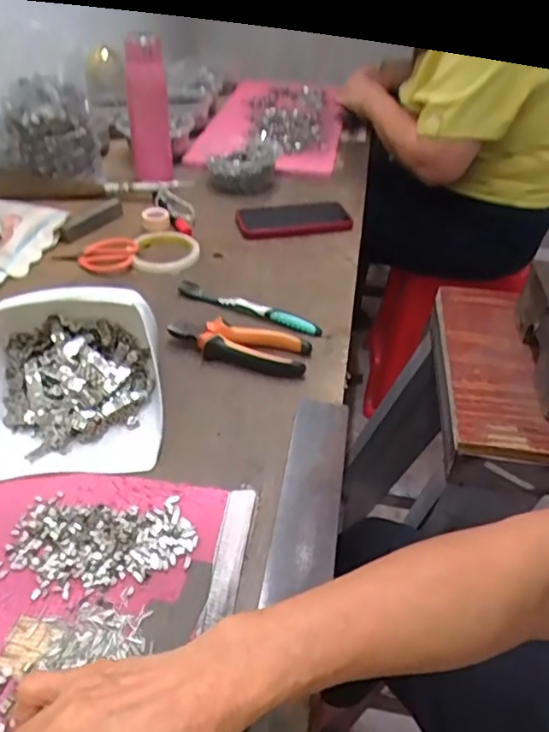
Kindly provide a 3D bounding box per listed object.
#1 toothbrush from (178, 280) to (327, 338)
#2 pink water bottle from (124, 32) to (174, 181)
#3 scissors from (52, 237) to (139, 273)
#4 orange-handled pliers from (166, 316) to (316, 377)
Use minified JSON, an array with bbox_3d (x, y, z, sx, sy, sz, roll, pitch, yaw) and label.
[{"bbox_3d":[-0.032,-0.068,0.666,0.184,0.021,0.015,18,43,17],"label":"toothbrush"},{"bbox_3d":[-0.194,-0.394,0.882,0.061,0.198,0.053,-11,42,-15],"label":"pink water bottle"},{"bbox_3d":[-0.233,-0.145,0.740,0.106,0.024,0.051,-8,42,-12],"label":"scissors"},{"bbox_3d":[-0.037,-0.024,0.603,0.147,0.028,0.053,9,41,8],"label":"orange-handled pliers"}]

